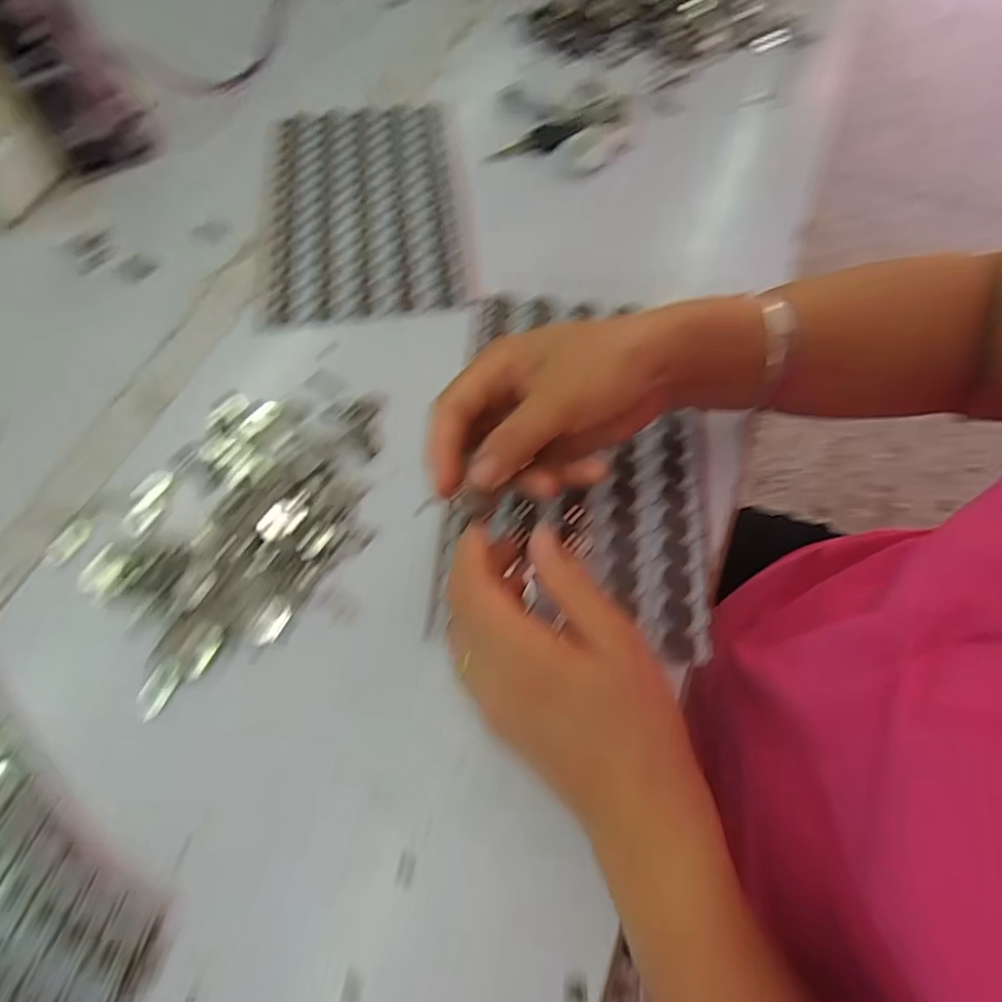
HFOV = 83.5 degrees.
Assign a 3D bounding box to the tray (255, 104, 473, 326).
[{"bbox_3d":[-0.116,-0.245,0.462,0.156,0.011,0.242,-6,64,-3],"label":"tray"}]

